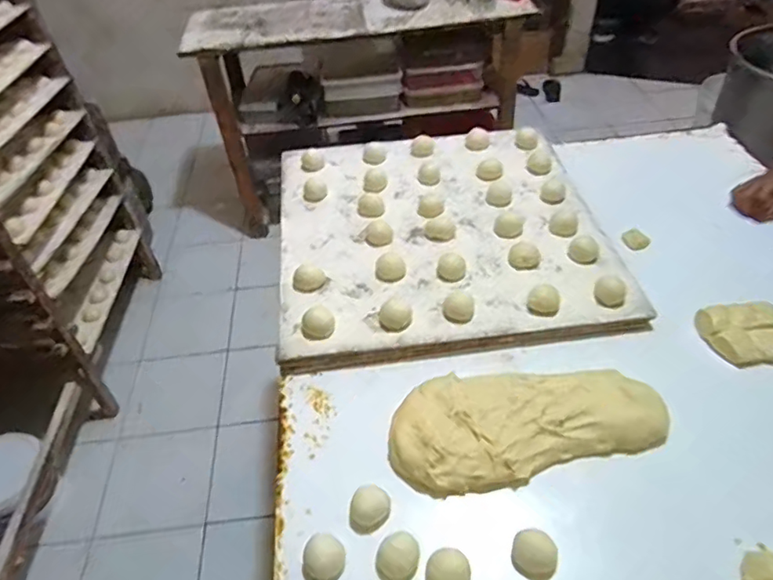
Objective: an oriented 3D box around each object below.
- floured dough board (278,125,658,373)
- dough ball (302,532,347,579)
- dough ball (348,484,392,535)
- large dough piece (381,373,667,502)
[{"bbox_3d":[0.091,-0.131,1.044,0.562,0.049,0.577,-7,46,-3],"label":"floured dough board"},{"bbox_3d":[-0.074,0.315,0.659,0.048,0.024,0.052,-2,46,2],"label":"dough ball"},{"bbox_3d":[-0.020,0.263,0.684,0.049,0.031,0.047,-2,46,2],"label":"dough ball"},{"bbox_3d":[0.181,0.173,0.744,0.344,0.038,0.155,-7,46,-3],"label":"large dough piece"}]

